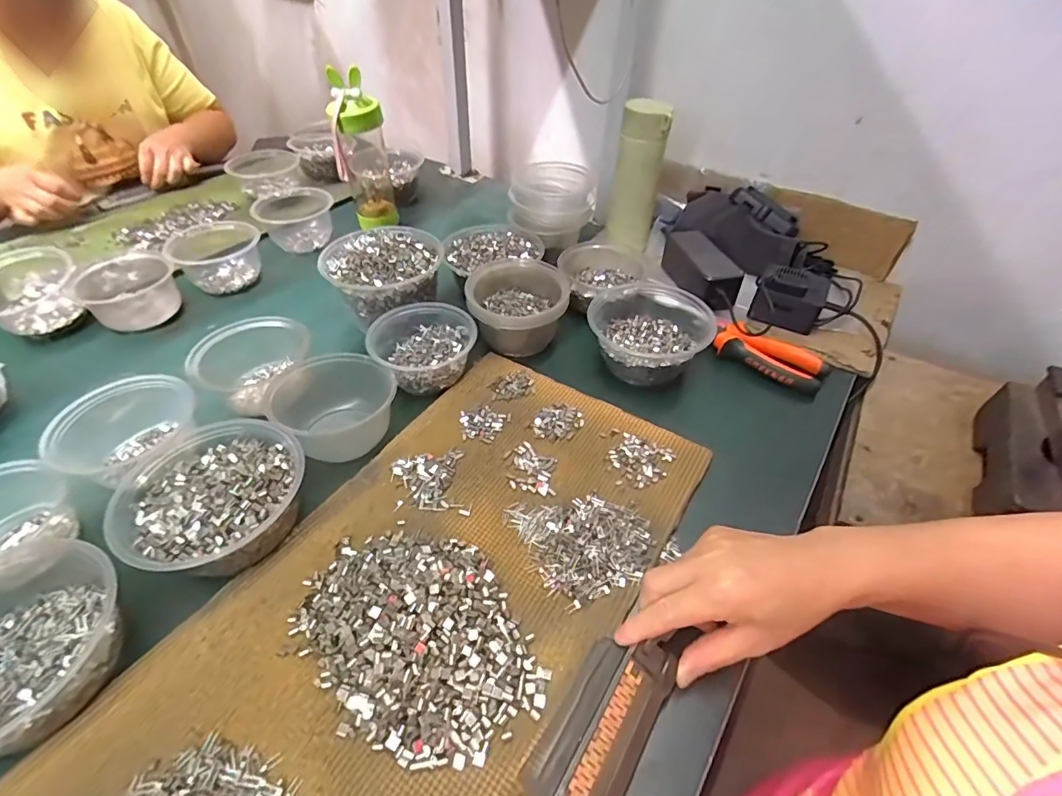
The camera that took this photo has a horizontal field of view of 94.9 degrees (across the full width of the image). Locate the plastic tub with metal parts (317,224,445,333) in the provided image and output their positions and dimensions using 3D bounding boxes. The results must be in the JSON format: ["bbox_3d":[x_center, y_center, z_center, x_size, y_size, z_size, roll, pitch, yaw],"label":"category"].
[{"bbox_3d":[-0.178,-0.149,0.604,0.139,0.074,0.134,0,45,0],"label":"plastic tub with metal parts"}]

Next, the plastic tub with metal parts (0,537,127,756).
[{"bbox_3d":[-0.352,0.167,0.315,0.142,0.053,0.129,-5,45,-6],"label":"plastic tub with metal parts"}]

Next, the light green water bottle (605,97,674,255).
[{"bbox_3d":[0.154,-0.318,0.708,0.065,0.198,0.073,10,46,9],"label":"light green water bottle"}]

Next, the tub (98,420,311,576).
[{"bbox_3d":[-0.260,0.082,0.402,0.137,0.053,0.130,0,45,0],"label":"tub"}]

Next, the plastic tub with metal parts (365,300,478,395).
[{"bbox_3d":[-0.118,-0.061,0.544,0.113,0.051,0.125,-1,45,-2],"label":"plastic tub with metal parts"}]

